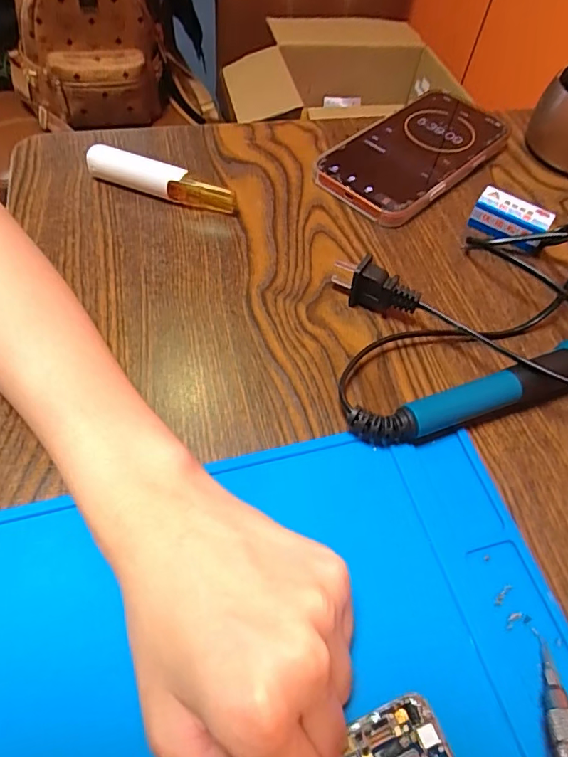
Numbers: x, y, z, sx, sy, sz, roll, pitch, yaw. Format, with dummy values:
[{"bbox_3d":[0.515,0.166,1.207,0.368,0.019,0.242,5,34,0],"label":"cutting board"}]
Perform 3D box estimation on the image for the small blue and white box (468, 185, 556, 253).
[{"bbox_3d":[0.153,-0.107,0.341,0.048,0.023,0.022,30,59,14],"label":"small blue and white box"}]

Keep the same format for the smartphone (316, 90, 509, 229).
[{"bbox_3d":[0.100,-0.172,0.382,0.082,0.016,0.160,40,62,20],"label":"smartphone"}]

